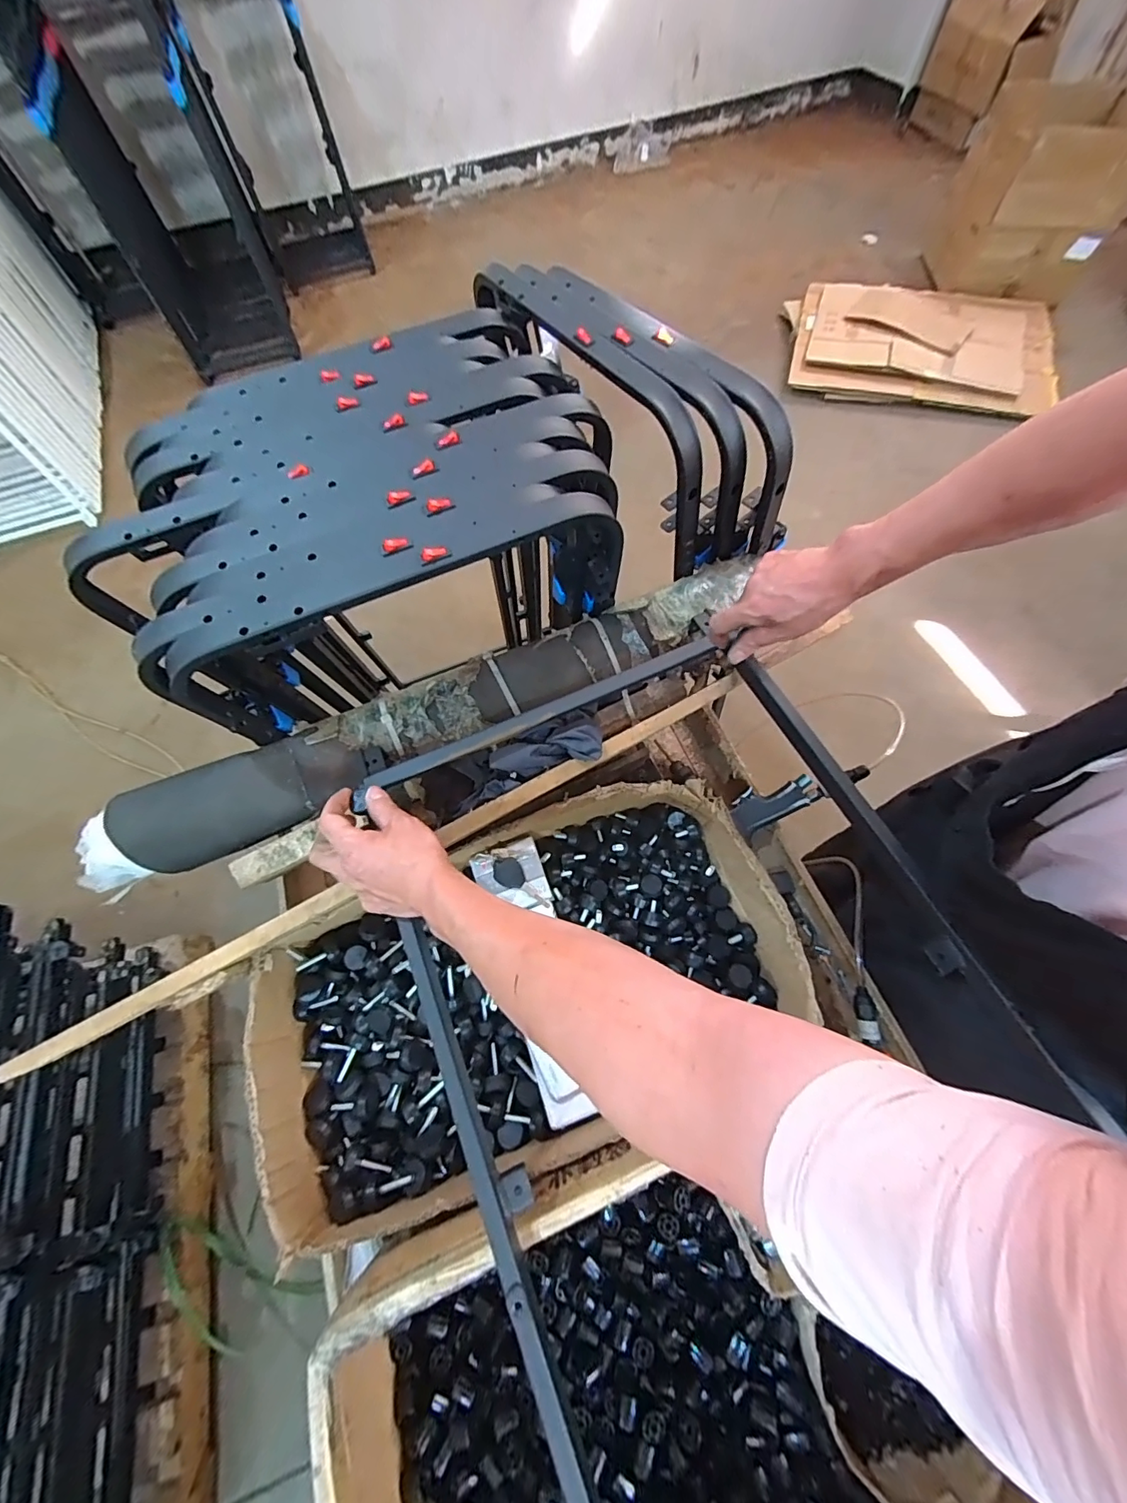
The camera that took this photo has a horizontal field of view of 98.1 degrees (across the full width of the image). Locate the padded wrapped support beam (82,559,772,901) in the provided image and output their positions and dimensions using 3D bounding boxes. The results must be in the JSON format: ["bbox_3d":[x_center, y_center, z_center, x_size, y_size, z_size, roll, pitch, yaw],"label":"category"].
[{"bbox_3d":[-0.162,-0.047,0.635,0.912,0.082,0.118,-22,66,-7],"label":"padded wrapped support beam"}]

